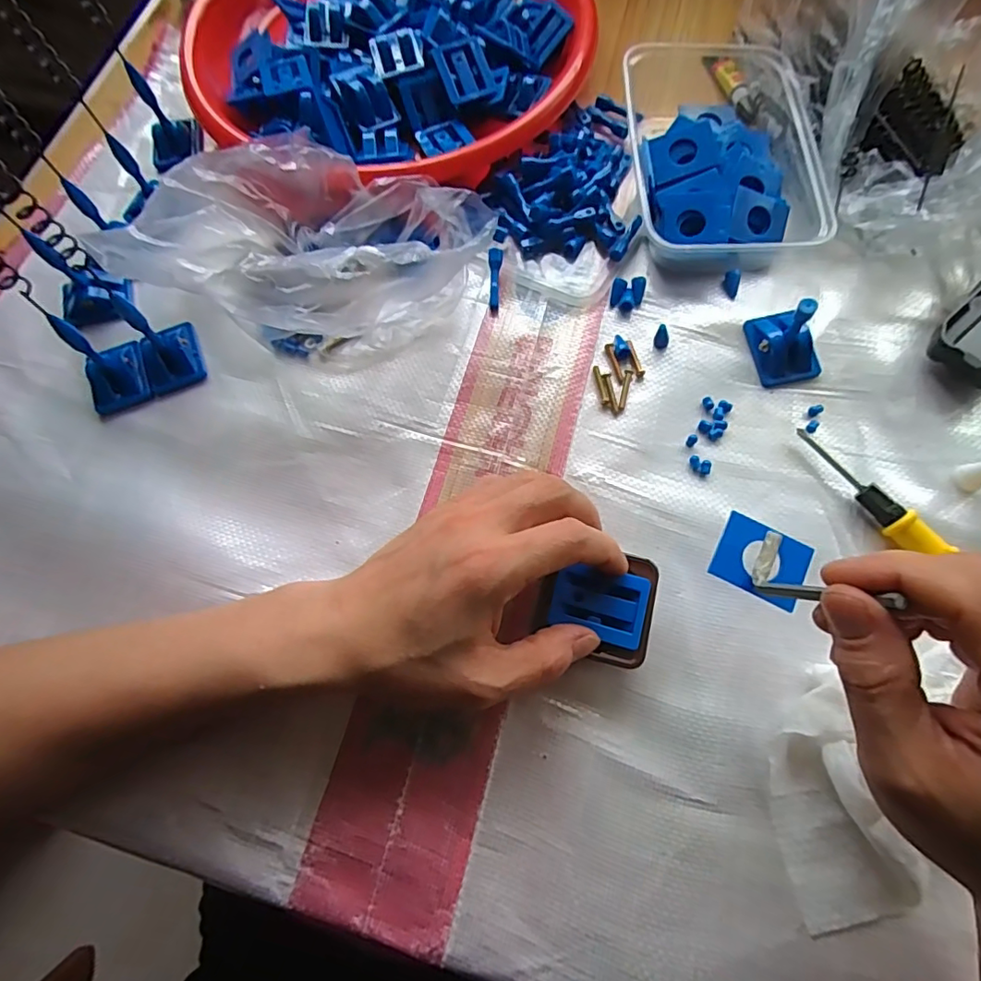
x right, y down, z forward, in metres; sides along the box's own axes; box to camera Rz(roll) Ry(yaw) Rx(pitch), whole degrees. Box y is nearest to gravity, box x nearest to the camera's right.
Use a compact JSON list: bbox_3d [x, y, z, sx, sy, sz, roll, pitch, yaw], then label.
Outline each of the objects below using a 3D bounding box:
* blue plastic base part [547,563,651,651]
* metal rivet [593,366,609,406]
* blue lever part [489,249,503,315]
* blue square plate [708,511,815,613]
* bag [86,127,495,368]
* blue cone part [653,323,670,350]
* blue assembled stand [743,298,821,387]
[{"bbox_3d":[0.053,0.055,0.263,0.044,0.005,0.034,14,72,8],"label":"blue plastic base part"},{"bbox_3d":[0.068,-0.065,0.330,0.004,0.004,0.027,-11,70,-1],"label":"metal rivet"},{"bbox_3d":[0.003,-0.137,0.355,0.009,0.005,0.045,2,89,3],"label":"blue lever part"},{"bbox_3d":[0.121,0.031,0.242,0.038,0.004,0.032,26,80,16],"label":"blue square plate"},{"bbox_3d":[-0.104,-0.143,0.328,0.193,0.076,0.127,22,73,10],"label":"bag"},{"bbox_3d":[0.106,-0.095,0.333,0.009,0.014,0.009,-1,70,2],"label":"blue cone part"},{"bbox_3d":[0.174,-0.093,0.312,0.033,0.044,0.045,-14,70,-2],"label":"blue assembled stand"}]

